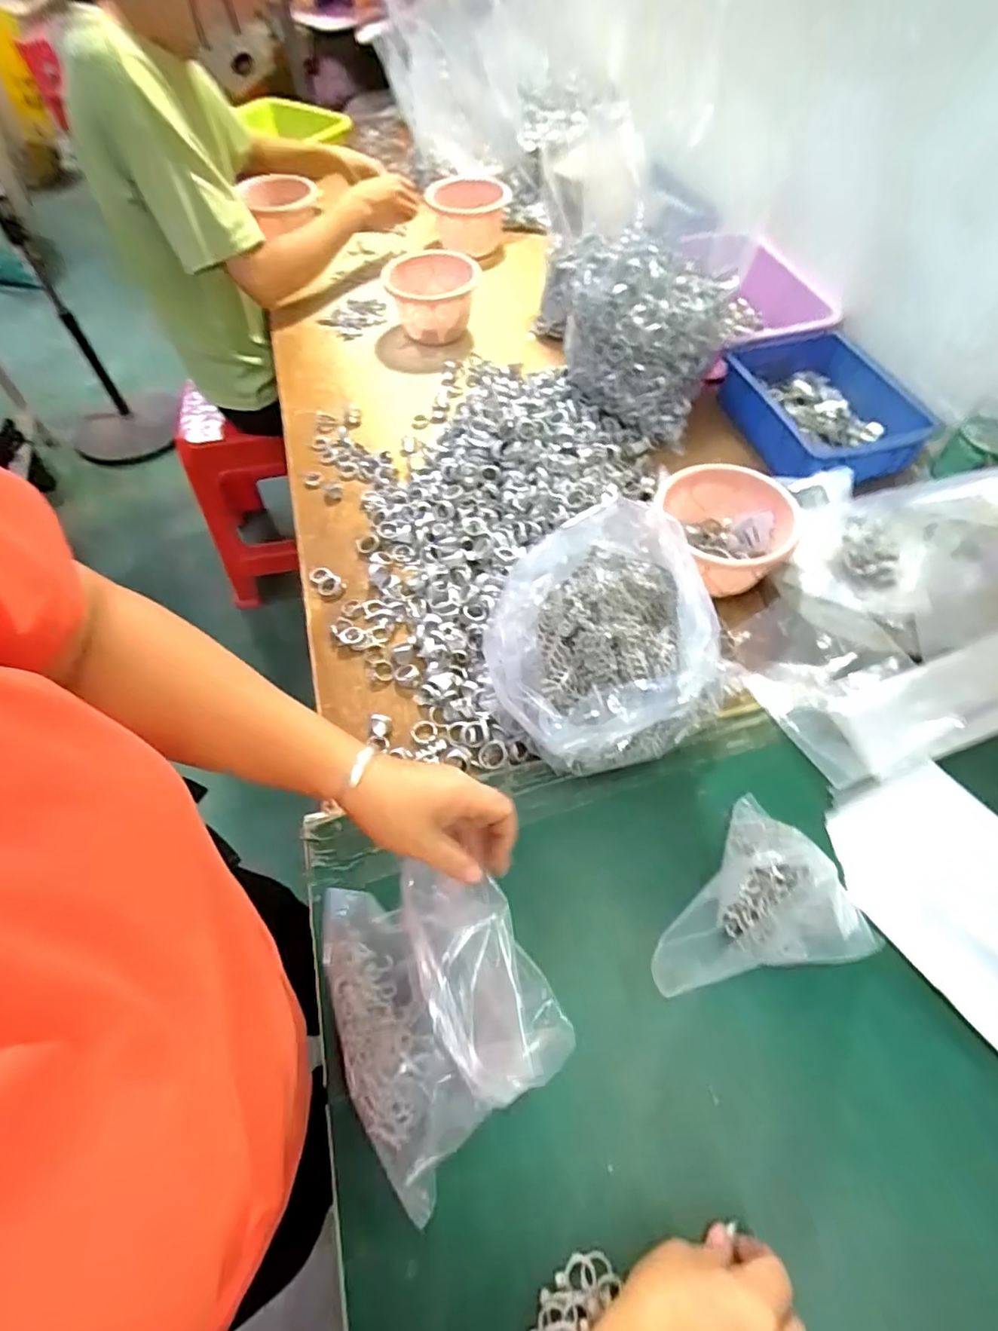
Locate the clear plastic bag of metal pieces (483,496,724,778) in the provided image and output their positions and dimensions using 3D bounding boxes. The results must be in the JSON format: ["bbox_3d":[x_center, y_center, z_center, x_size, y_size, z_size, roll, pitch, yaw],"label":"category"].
[{"bbox_3d":[0.086,-0.009,0.519,0.195,0.152,0.184,-29,61,-16],"label":"clear plastic bag of metal pieces"}]

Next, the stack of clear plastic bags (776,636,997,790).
[{"bbox_3d":[0.409,0.041,0.551,0.265,0.026,0.085,-16,58,-9],"label":"stack of clear plastic bags"}]

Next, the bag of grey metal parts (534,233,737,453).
[{"bbox_3d":[0.174,-0.445,0.788,0.232,0.174,0.189,22,60,15],"label":"bag of grey metal parts"}]

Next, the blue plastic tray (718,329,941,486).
[{"bbox_3d":[0.421,-0.339,0.780,0.179,0.071,0.241,-10,58,-6],"label":"blue plastic tray"}]

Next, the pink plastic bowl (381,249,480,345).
[{"bbox_3d":[-0.105,-0.599,0.949,0.149,0.082,0.180,-9,57,-5],"label":"pink plastic bowl"}]

